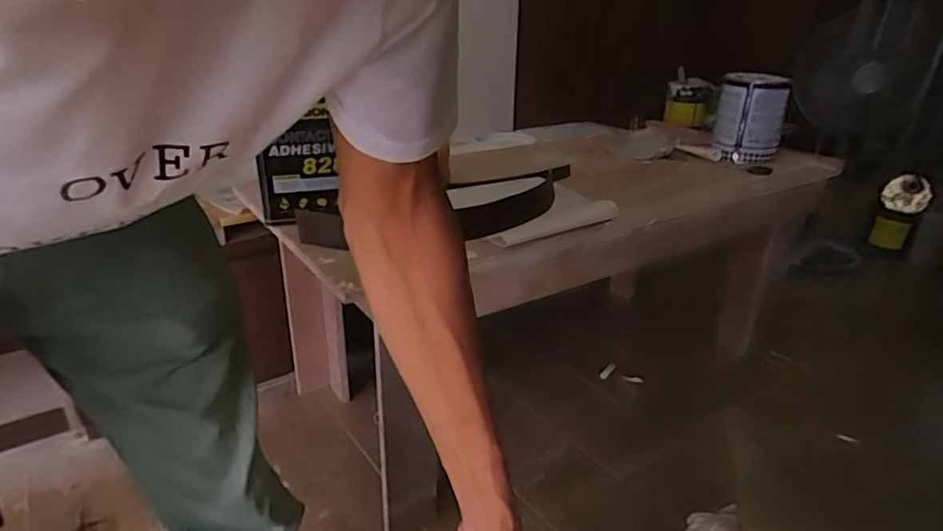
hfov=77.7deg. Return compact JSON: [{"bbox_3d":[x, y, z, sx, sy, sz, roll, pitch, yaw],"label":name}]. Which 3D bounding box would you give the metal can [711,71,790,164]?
[{"bbox_3d":[0.718,-0.385,1.508,0.161,0.201,0.161,11,26,21],"label":"metal can"}]

